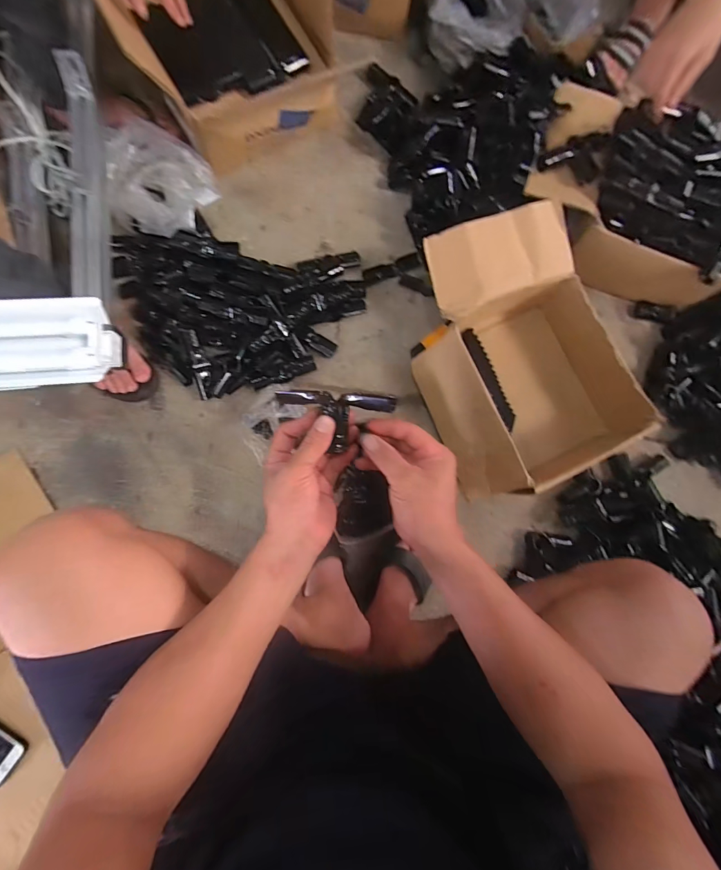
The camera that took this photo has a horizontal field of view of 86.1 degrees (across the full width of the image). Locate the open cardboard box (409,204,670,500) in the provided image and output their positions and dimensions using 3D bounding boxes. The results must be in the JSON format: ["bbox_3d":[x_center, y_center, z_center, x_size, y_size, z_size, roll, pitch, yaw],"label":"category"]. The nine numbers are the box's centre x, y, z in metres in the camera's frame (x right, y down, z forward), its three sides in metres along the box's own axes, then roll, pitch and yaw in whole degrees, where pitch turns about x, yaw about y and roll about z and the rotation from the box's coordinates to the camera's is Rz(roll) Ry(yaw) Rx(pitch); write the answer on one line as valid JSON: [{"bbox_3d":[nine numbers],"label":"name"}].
[{"bbox_3d":[0.280,-0.145,0.745,0.329,0.185,0.461,-22,85,-8],"label":"open cardboard box"}]

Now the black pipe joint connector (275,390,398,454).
[{"bbox_3d":[-0.030,-0.016,0.409,0.129,0.029,0.060,6,82,11],"label":"black pipe joint connector"}]

